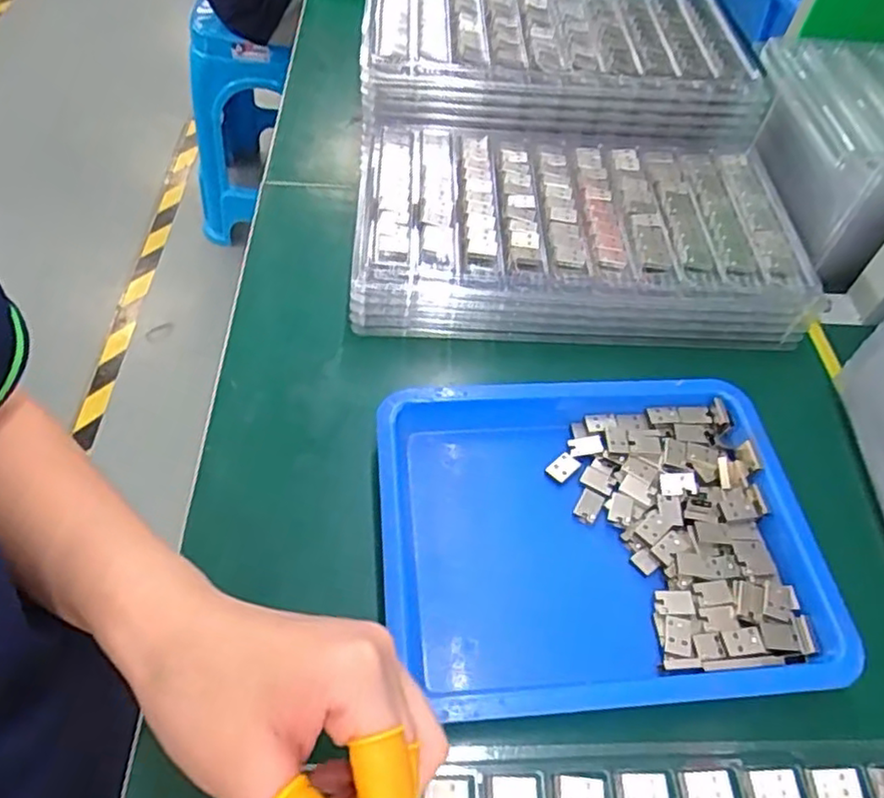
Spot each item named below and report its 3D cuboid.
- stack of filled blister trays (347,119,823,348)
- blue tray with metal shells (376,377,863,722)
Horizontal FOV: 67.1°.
[{"bbox_3d":[0.090,-0.118,0.465,0.298,0.046,0.176,5,53,-1],"label":"stack of filled blister trays"},{"bbox_3d":[0.081,0.065,0.342,0.217,0.024,0.168,-1,53,-5],"label":"blue tray with metal shells"}]

